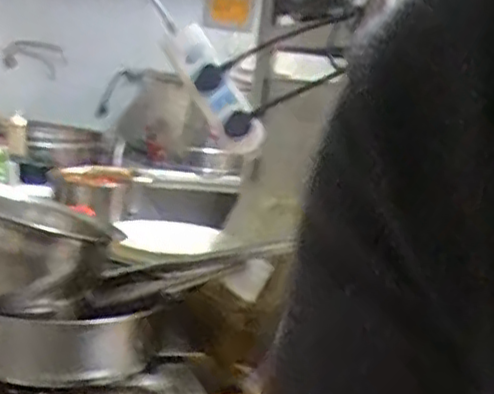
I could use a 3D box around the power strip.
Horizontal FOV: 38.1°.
[{"bbox_3d":[-0.042,-0.131,0.888,0.058,0.172,0.053,-33,-2,16],"label":"power strip"}]

